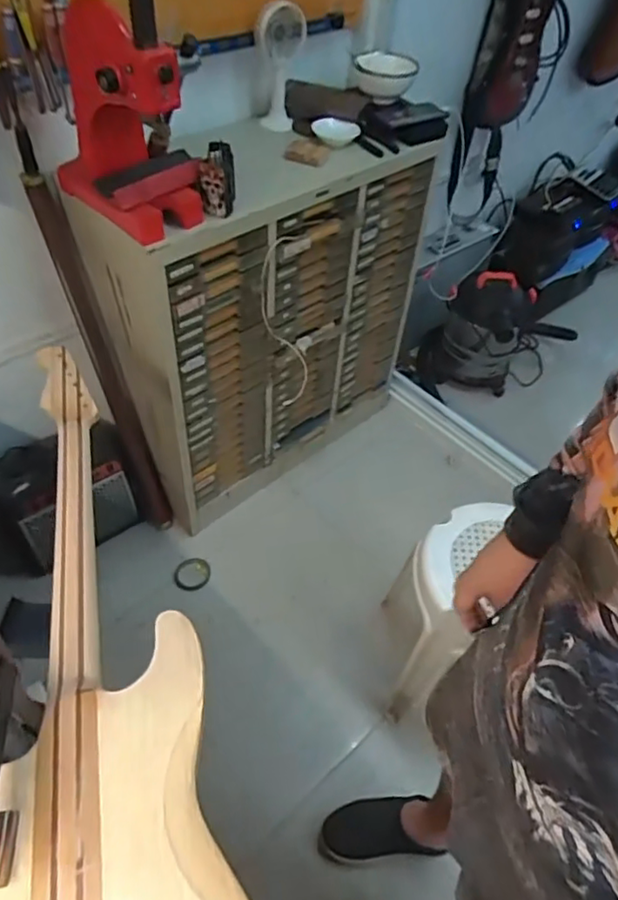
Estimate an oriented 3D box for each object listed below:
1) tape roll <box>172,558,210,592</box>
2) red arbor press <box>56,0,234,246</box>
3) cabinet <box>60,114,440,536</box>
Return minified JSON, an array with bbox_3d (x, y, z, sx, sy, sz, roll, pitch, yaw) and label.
[{"bbox_3d":[-0.312,0.331,1.589,0.089,0.014,0.103,31,54,21],"label":"tape roll"},{"bbox_3d":[-0.269,-0.569,0.922,0.211,0.391,0.286,-28,56,-25],"label":"red arbor press"},{"bbox_3d":[-0.094,-0.318,1.517,0.776,0.838,0.264,-34,59,-29],"label":"cabinet"}]

